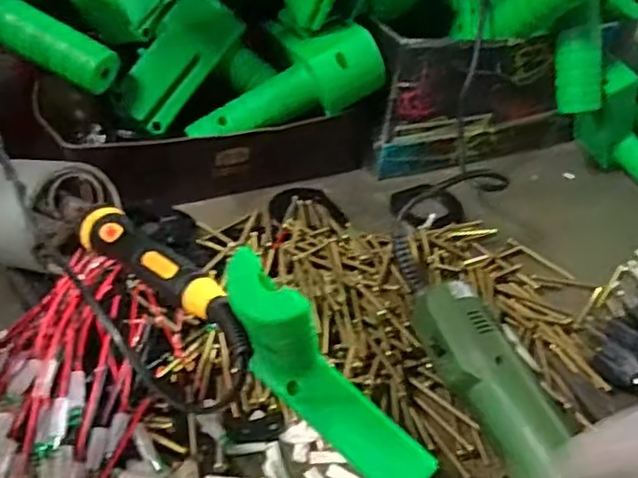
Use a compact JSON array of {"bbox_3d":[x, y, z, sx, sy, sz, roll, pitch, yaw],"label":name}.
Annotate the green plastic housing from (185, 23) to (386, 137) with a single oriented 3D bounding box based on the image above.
[{"bbox_3d":[-0.026,-0.113,0.492,0.145,0.048,0.049,-24,43,1],"label":"green plastic housing"}]

